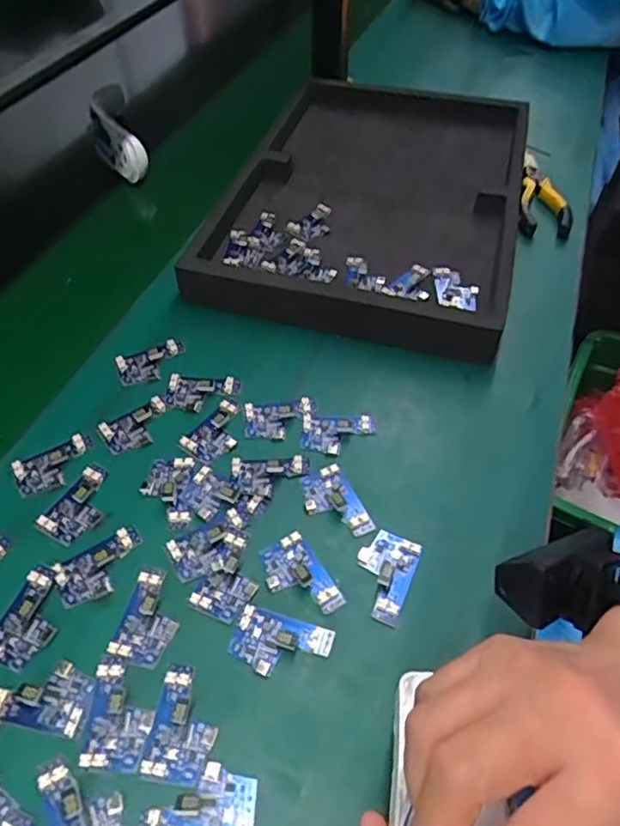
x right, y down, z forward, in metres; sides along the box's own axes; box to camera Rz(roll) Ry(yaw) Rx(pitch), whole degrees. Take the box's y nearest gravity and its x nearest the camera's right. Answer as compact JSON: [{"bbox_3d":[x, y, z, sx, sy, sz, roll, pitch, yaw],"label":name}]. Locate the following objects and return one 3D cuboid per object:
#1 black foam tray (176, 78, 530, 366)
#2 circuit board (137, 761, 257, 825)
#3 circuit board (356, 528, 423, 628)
[{"bbox_3d":[0.073,-0.238,0.639,0.287,0.046,0.421,14,52,10],"label":"black foam tray"},{"bbox_3d":[-0.057,0.201,0.309,0.057,0.011,0.037,3,51,1],"label":"circuit board"},{"bbox_3d":[0.048,0.104,0.392,0.037,0.012,0.059,20,53,14],"label":"circuit board"}]

